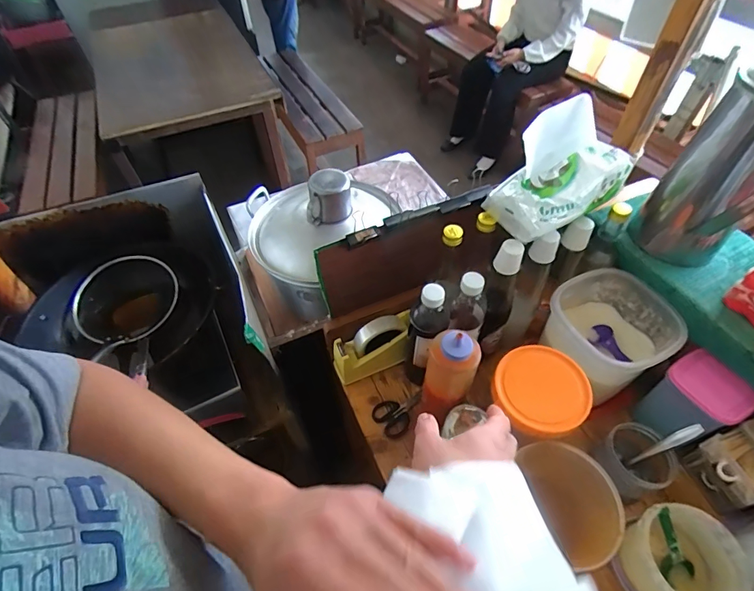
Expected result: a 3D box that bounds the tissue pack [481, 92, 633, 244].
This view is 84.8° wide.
[{"bbox_3d":[0.258,-0.181,0.572,0.191,0.135,0.113,-32,57,-20],"label":"tissue pack"}]

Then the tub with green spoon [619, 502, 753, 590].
[{"bbox_3d":[0.387,0.338,0.533,0.123,0.084,0.112,-2,52,2],"label":"tub with green spoon"}]

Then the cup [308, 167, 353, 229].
[{"bbox_3d":[-0.095,-0.196,0.801,0.085,0.073,0.087,-8,52,-3],"label":"cup"}]

